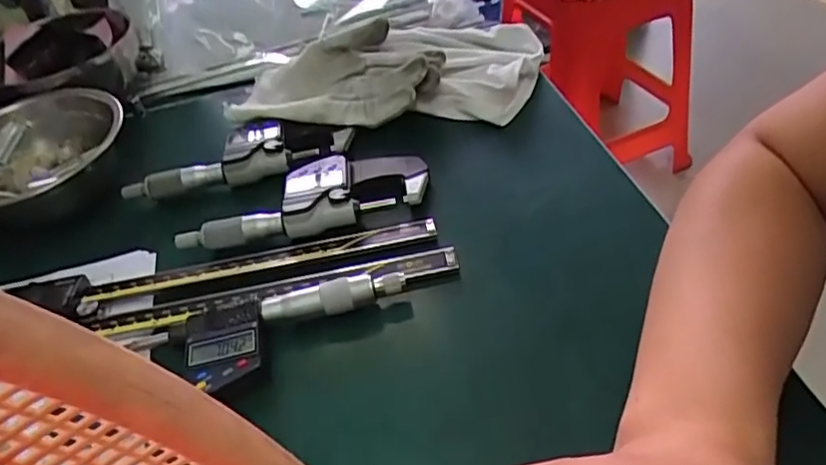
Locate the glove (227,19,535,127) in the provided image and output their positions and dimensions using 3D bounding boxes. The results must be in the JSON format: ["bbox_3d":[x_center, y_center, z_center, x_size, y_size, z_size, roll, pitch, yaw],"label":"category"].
[{"bbox_3d":[-0.017,-0.112,0.439,0.218,0.050,0.098,-3,42,2],"label":"glove"}]

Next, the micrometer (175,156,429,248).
[{"bbox_3d":[-0.069,-0.023,0.386,0.155,0.024,0.055,-13,43,-8],"label":"micrometer"}]

